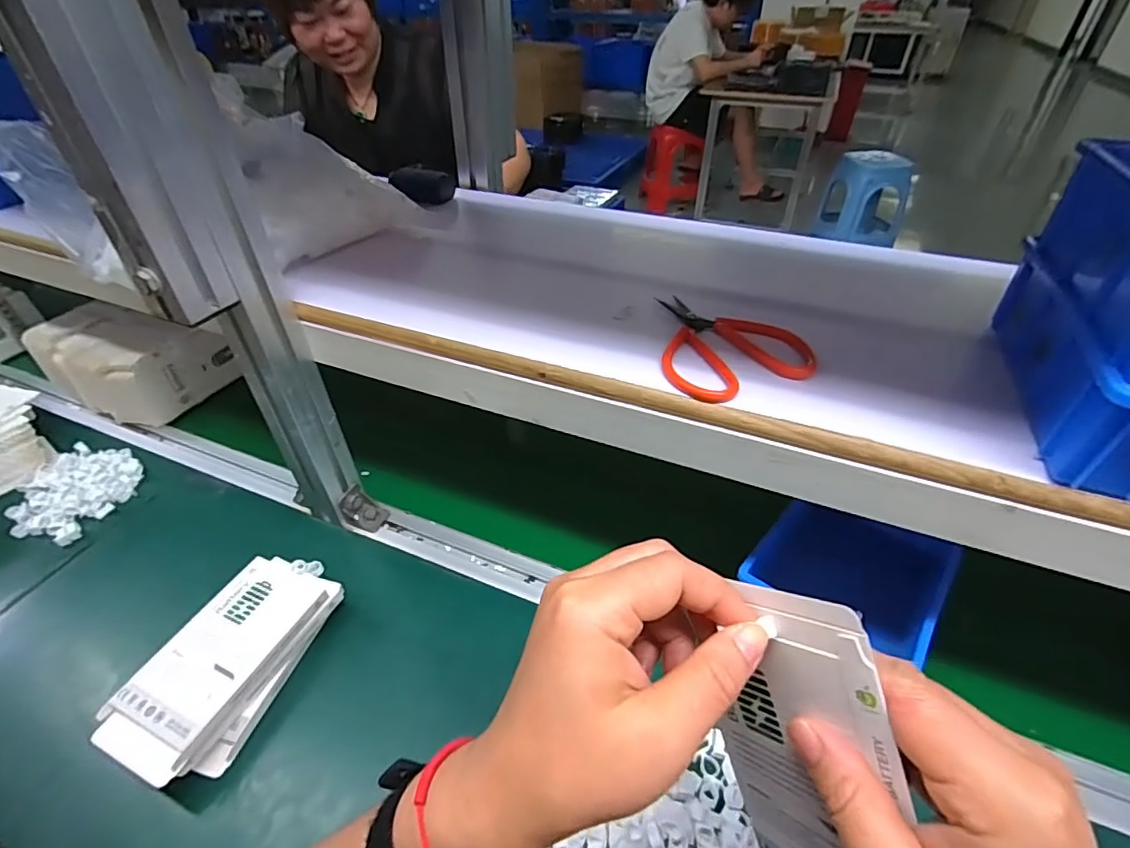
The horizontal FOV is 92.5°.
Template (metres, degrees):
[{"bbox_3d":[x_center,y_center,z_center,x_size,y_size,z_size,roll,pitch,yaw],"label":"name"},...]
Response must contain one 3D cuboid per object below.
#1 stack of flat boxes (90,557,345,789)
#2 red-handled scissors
[{"bbox_3d":[-0.262,0.185,0.424,0.090,0.044,0.165,13,42,15],"label":"stack of flat boxes"},{"bbox_3d":[0.104,-0.059,0.379,0.095,0.014,0.112,-14,42,-15],"label":"red-handled scissors"}]

